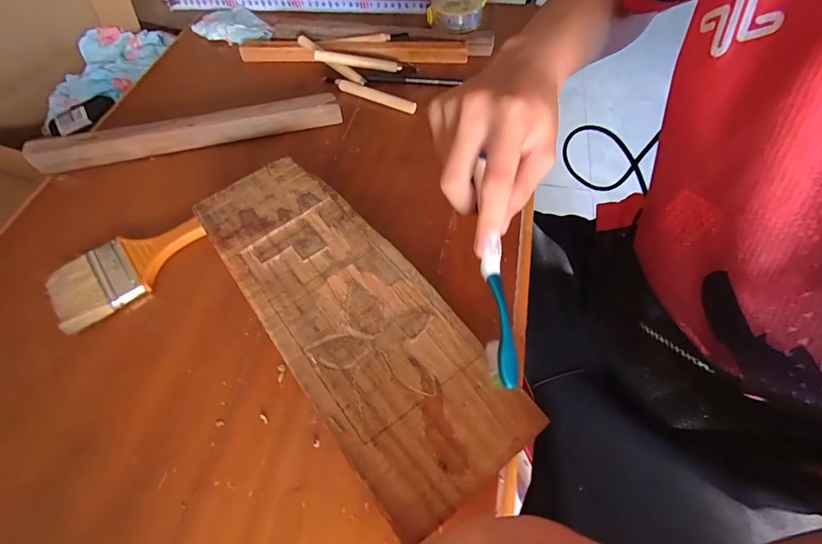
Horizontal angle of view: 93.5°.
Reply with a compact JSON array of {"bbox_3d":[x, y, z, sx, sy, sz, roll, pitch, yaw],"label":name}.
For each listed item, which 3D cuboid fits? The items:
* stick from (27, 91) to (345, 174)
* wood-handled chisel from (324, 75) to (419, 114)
[{"bbox_3d":[-0.238,-0.151,0.420,0.318,0.031,0.022,-12,60,-5],"label":"stick"},{"bbox_3d":[-0.051,-0.212,0.458,0.126,0.008,0.015,22,63,14],"label":"wood-handled chisel"}]

